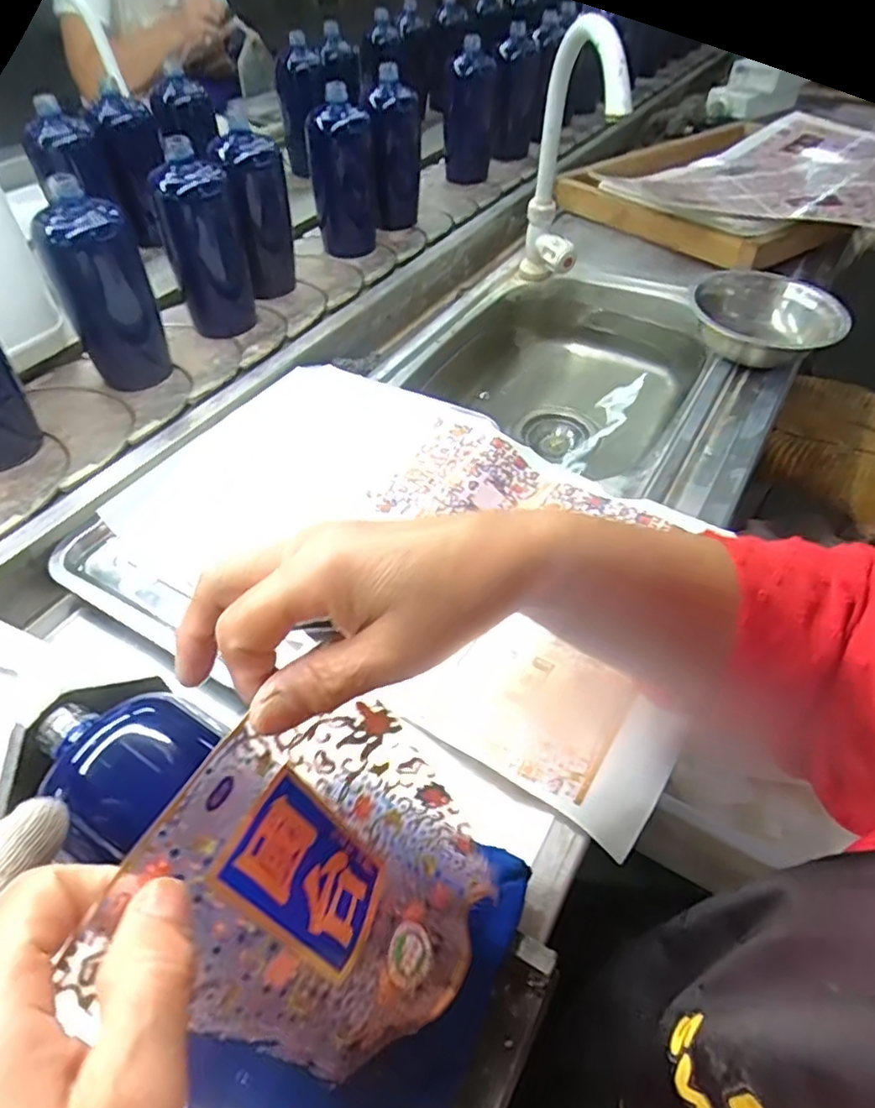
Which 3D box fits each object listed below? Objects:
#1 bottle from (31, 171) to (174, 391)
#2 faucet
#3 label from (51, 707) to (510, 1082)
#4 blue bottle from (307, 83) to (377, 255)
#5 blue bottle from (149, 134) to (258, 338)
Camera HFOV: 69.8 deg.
[{"bbox_3d":[-0.330,-0.255,0.618,0.062,0.173,0.060,16,50,13],"label":"bottle"},{"bbox_3d":[0.158,-0.429,0.732,0.052,0.295,0.252,-4,48,-4],"label":"faucet"},{"bbox_3d":[-0.034,0.123,0.234,0.020,0.140,0.104,-18,25,44],"label":"label"},{"bbox_3d":[-0.129,-0.519,0.853,0.083,0.191,0.068,-6,49,-6],"label":"blue bottle"},{"bbox_3d":[-0.257,-0.341,0.692,0.049,0.181,0.061,20,51,16],"label":"blue bottle"}]

